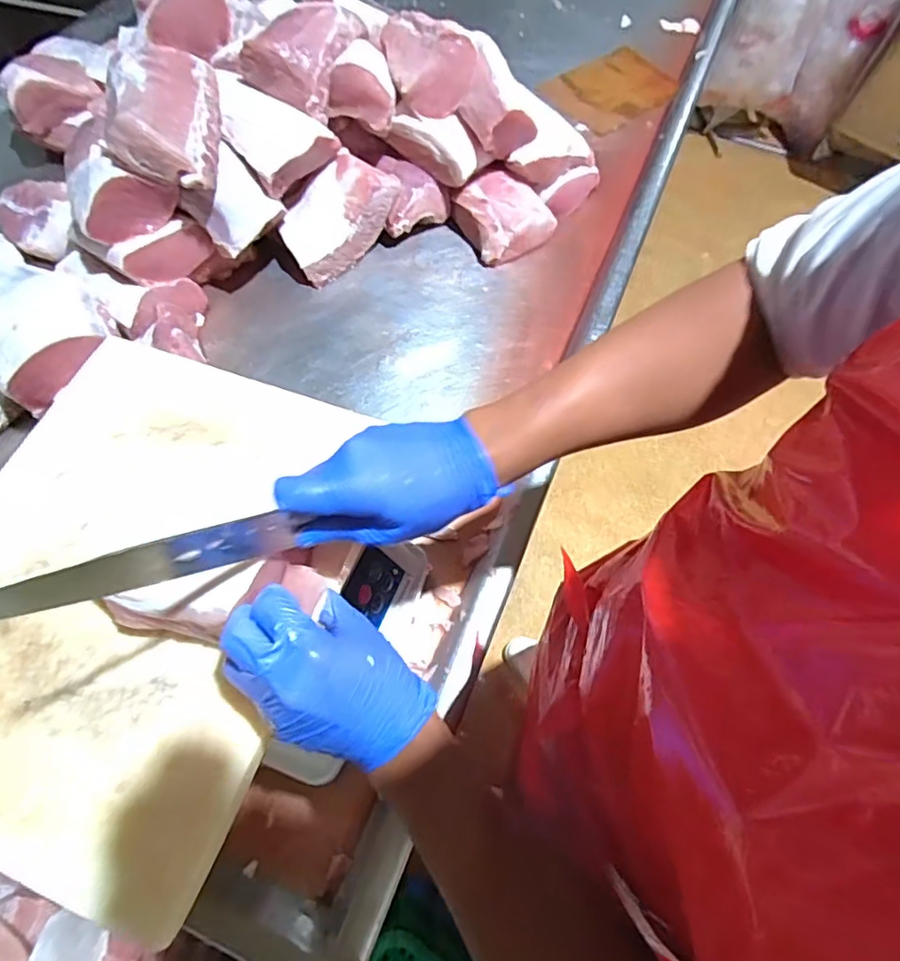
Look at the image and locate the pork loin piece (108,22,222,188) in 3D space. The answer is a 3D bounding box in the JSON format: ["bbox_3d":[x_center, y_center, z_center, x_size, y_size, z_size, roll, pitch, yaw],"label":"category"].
[{"bbox_3d":[-0.340,-0.432,0.672,0.122,0.070,0.186,11,61,-34],"label":"pork loin piece"}]

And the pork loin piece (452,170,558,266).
[{"bbox_3d":[0.083,-0.383,0.819,0.123,0.058,0.116,-26,66,-13],"label":"pork loin piece"}]

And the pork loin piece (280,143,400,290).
[{"bbox_3d":[-0.158,-0.367,0.788,0.107,0.055,0.178,38,88,-1],"label":"pork loin piece"}]

